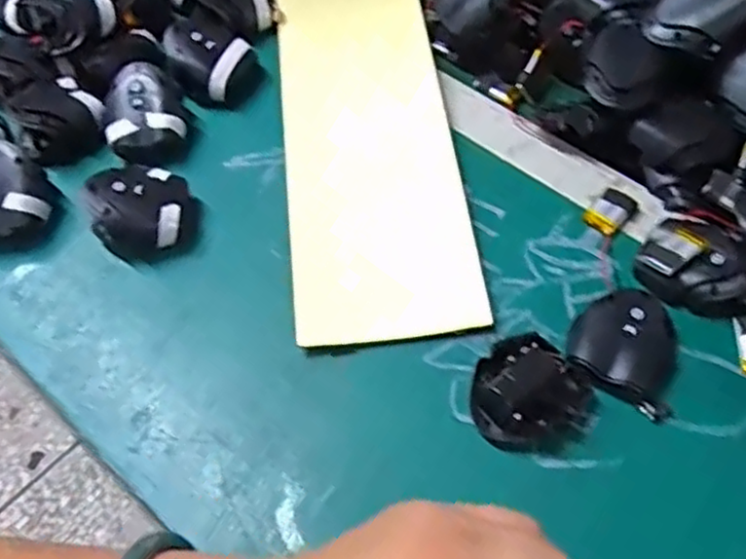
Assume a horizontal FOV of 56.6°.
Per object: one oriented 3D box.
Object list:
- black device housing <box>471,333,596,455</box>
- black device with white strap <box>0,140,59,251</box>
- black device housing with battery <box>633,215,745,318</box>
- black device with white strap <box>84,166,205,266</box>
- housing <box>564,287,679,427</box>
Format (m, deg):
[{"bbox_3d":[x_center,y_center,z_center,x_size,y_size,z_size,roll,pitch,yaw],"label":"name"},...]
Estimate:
[{"bbox_3d":[0.081,0.061,0.358,0.058,0.023,0.059,-2,60,3],"label":"black device housing"},{"bbox_3d":[-0.234,-0.052,0.437,0.059,0.043,0.051,-41,66,-18],"label":"black device with white strap"},{"bbox_3d":[0.181,-0.008,0.387,0.059,0.022,0.046,27,66,18],"label":"black device housing with battery"},{"bbox_3d":[-0.140,-0.043,0.429,0.063,0.042,0.052,-39,65,-17],"label":"black device with white strap"},{"bbox_3d":[0.135,0.034,0.370,0.056,0.016,0.065,17,63,13],"label":"housing"}]

